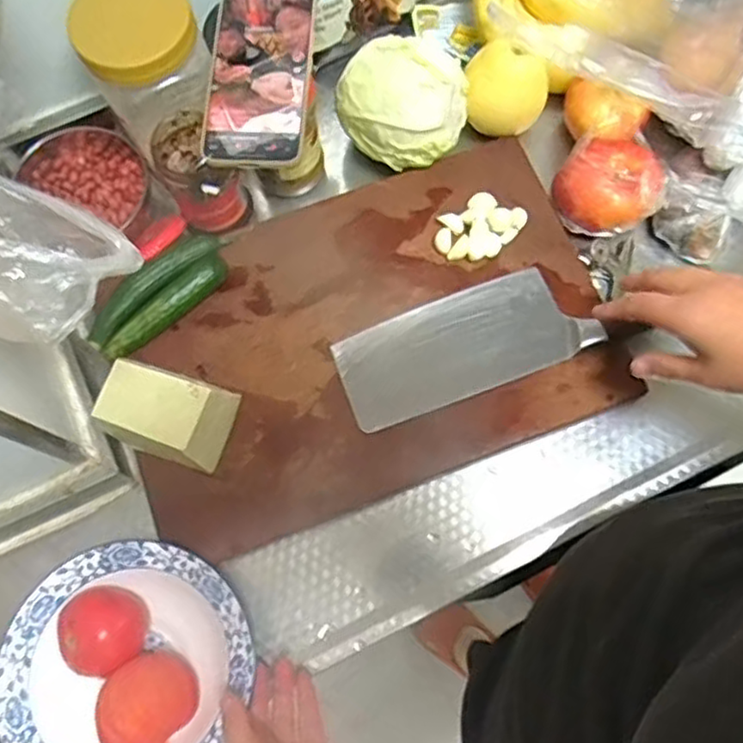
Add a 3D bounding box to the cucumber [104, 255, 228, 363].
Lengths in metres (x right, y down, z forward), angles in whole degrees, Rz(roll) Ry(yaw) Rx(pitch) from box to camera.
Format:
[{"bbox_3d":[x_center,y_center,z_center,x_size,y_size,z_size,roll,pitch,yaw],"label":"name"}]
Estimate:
[{"bbox_3d":[-0.168,-0.051,0.577,0.028,0.027,0.124,42,78,12],"label":"cucumber"}]

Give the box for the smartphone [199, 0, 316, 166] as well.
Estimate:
[{"bbox_3d":[-0.086,-0.234,0.525,0.078,0.012,0.165,2,73,2],"label":"smartphone"}]

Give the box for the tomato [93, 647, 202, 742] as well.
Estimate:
[{"bbox_3d":[-0.156,0.235,0.483,0.061,0.065,0.063,0,73,1],"label":"tomato"}]

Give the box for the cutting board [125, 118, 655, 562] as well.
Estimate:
[{"bbox_3d":[-0.007,-0.039,0.582,0.398,0.018,0.281,-21,74,-5],"label":"cutting board"}]

